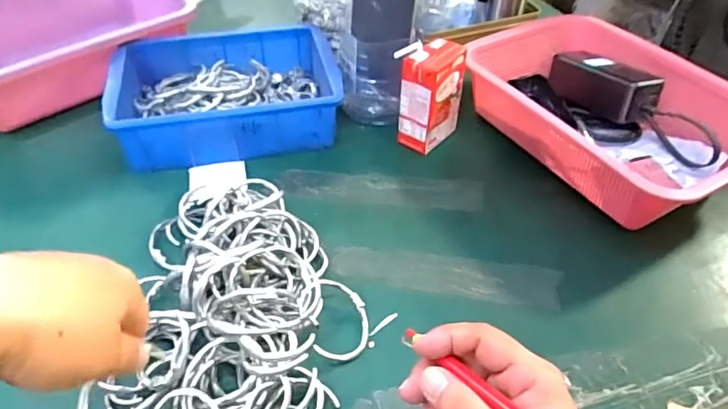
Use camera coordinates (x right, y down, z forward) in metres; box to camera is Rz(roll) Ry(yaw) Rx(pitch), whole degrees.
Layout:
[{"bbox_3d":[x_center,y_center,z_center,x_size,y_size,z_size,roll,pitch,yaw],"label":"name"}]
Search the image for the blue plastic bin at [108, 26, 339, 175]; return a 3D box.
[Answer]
[{"bbox_3d":[-0.158,-0.129,0.587,0.247,0.076,0.175,-8,46,-11],"label":"blue plastic bin"}]

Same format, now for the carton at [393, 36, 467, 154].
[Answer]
[{"bbox_3d":[0.074,-0.120,0.551,0.045,0.108,0.073,35,53,28],"label":"carton"}]

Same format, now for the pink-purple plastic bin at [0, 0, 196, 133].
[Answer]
[{"bbox_3d":[-0.389,-0.211,0.652,0.308,0.087,0.235,-34,55,-31],"label":"pink-purple plastic bin"}]

